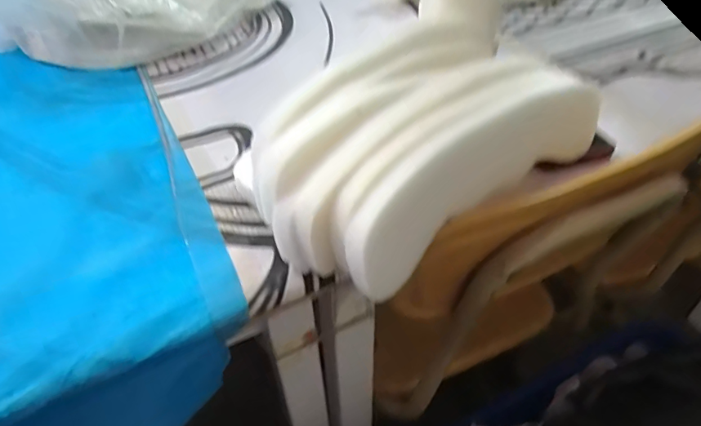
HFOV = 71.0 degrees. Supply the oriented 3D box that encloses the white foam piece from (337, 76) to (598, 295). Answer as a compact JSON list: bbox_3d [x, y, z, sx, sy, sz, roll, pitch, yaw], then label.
[{"bbox_3d":[0.097,-0.028,0.361,0.250,0.096,0.032,-29,50,-27],"label":"white foam piece"}]

